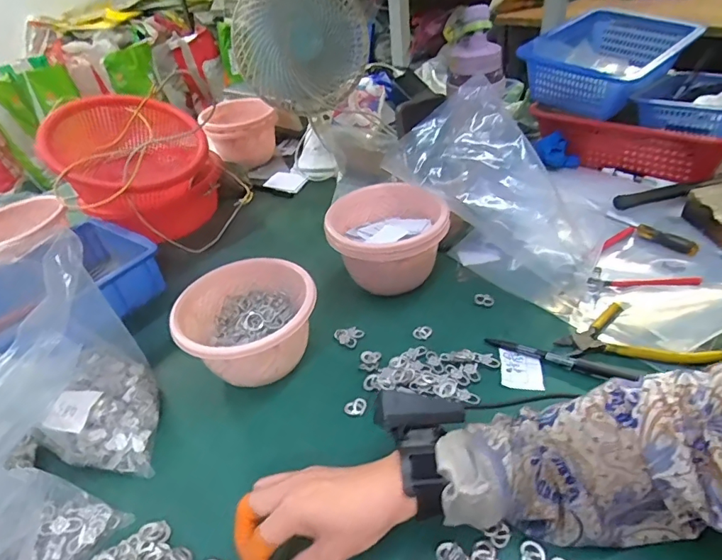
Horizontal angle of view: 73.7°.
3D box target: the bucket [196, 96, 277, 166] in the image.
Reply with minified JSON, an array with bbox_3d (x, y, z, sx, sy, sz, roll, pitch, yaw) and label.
[{"bbox_3d":[-0.244,-0.296,0.982,0.140,0.099,0.148,-5,37,4],"label":"bucket"}]

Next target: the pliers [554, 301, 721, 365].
[{"bbox_3d":[0.291,0.055,0.515,0.151,0.014,0.076,1,38,12],"label":"pliers"}]

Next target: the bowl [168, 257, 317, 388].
[{"bbox_3d":[-0.121,0.053,0.530,0.140,0.083,0.140,-2,38,7],"label":"bowl"}]

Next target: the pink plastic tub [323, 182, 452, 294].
[{"bbox_3d":[0.036,-0.052,0.626,0.145,0.102,0.146,-5,37,4],"label":"pink plastic tub"}]

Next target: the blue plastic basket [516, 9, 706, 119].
[{"bbox_3d":[0.413,-0.362,0.807,0.205,0.104,0.289,19,45,31],"label":"blue plastic basket"}]

